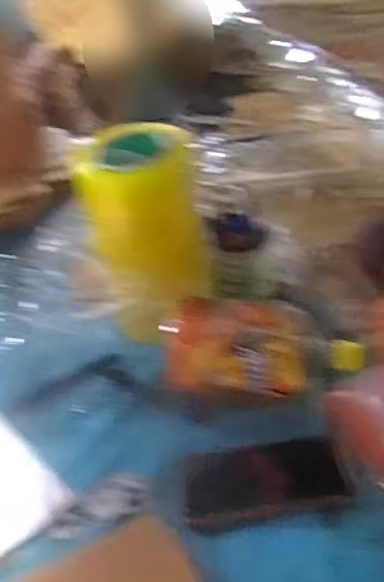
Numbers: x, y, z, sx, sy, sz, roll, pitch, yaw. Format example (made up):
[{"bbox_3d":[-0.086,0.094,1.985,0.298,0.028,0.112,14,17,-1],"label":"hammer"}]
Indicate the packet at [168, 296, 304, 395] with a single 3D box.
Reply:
[{"bbox_3d":[0.047,0.057,0.613,0.136,0.092,0.028,4,8,-3],"label":"packet"}]

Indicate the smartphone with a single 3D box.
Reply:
[{"bbox_3d":[0.066,0.172,0.541,0.144,0.006,0.065,-11,69,-3],"label":"smartphone"}]

